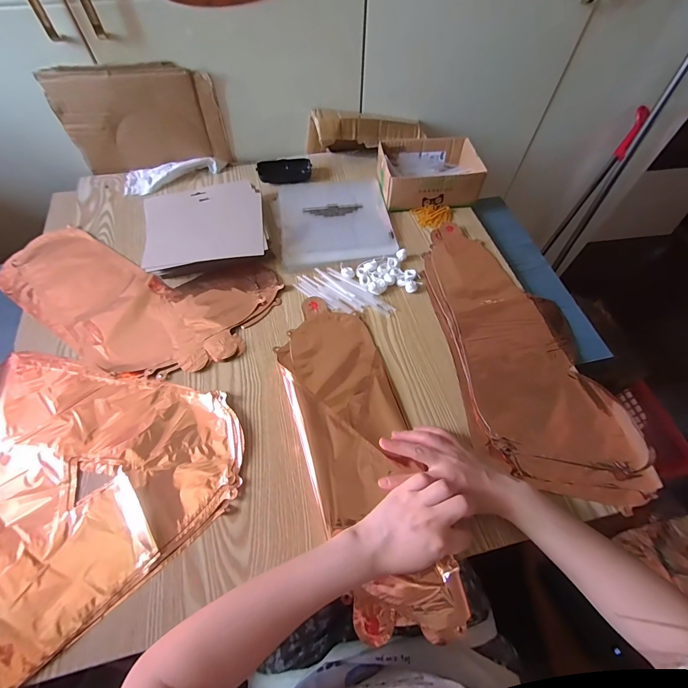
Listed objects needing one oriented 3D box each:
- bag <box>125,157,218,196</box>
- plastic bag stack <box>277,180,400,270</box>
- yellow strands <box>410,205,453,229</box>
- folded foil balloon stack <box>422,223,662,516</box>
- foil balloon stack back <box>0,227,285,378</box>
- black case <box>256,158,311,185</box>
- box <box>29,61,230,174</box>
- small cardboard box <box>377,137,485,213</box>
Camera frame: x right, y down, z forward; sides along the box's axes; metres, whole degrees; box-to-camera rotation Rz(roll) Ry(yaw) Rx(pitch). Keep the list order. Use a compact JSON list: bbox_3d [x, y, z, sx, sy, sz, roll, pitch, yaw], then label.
[{"bbox_3d":[-0.346,-0.341,0.690,0.176,0.026,0.066,-14,60,-9],"label":"bag"},{"bbox_3d":[-0.018,-0.239,0.650,0.200,0.015,0.217,-9,60,-6],"label":"plastic bag stack"},{"bbox_3d":[0.170,-0.241,0.654,0.078,0.012,0.051,1,59,0],"label":"yellow strands"},{"bbox_3d":[0.254,-0.005,0.514,0.218,0.015,0.456,-11,60,-7],"label":"folded foil balloon stack"},{"bbox_3d":[-0.346,-0.071,0.547,0.450,0.008,0.221,12,60,6],"label":"foil balloon stack back"},{"bbox_3d":[-0.120,-0.354,0.708,0.107,0.027,0.043,-14,60,-9],"label":"black case"},{"bbox_3d":[-0.368,-0.413,0.637,0.268,0.163,0.037,-5,59,-4],"label":"box"},{"bbox_3d":[0.162,-0.329,0.673,0.182,0.071,0.140,-3,59,-2],"label":"small cardboard box"}]

